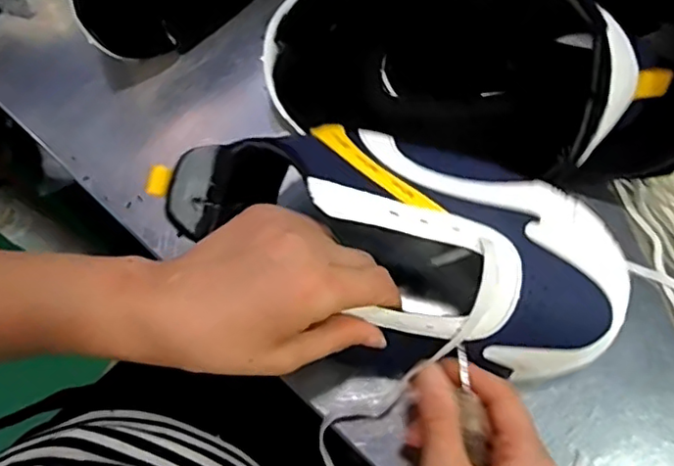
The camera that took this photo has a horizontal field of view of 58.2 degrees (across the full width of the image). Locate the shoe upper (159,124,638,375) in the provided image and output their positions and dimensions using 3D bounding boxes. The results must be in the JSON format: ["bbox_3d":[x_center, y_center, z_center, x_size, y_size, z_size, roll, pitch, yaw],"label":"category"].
[{"bbox_3d":[0.036,0.007,0.343,0.245,0.070,0.130,23,75,6],"label":"shoe upper"}]

